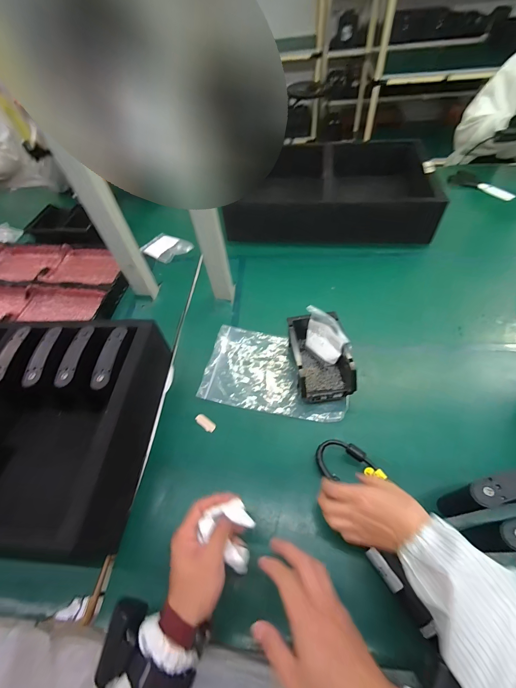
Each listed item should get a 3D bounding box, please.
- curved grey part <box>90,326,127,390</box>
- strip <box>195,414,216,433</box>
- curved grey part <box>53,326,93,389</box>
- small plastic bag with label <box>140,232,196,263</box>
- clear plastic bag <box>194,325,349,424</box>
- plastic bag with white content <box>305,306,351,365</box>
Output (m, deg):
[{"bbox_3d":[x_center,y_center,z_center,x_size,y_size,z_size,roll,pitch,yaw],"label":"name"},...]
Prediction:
[{"bbox_3d":[-0.256,0.021,0.515,0.029,0.011,0.123,-1,55,6],"label":"curved grey part"},{"bbox_3d":[-0.097,0.146,0.553,0.041,0.008,0.019,29,62,24],"label":"strip"},{"bbox_3d":[-0.321,0.017,0.519,0.031,0.011,0.126,-2,54,5],"label":"curved grey part"},{"bbox_3d":[-0.274,-0.283,0.881,0.146,0.017,0.109,23,60,21],"label":"small plastic bag with label"},{"bbox_3d":[0.036,0.054,0.602,0.273,0.012,0.176,7,56,11],"label":"clear plastic bag"},{"bbox_3d":[0.128,-0.015,0.570,0.035,0.076,0.098,-37,59,-19],"label":"plastic bag with white content"}]

